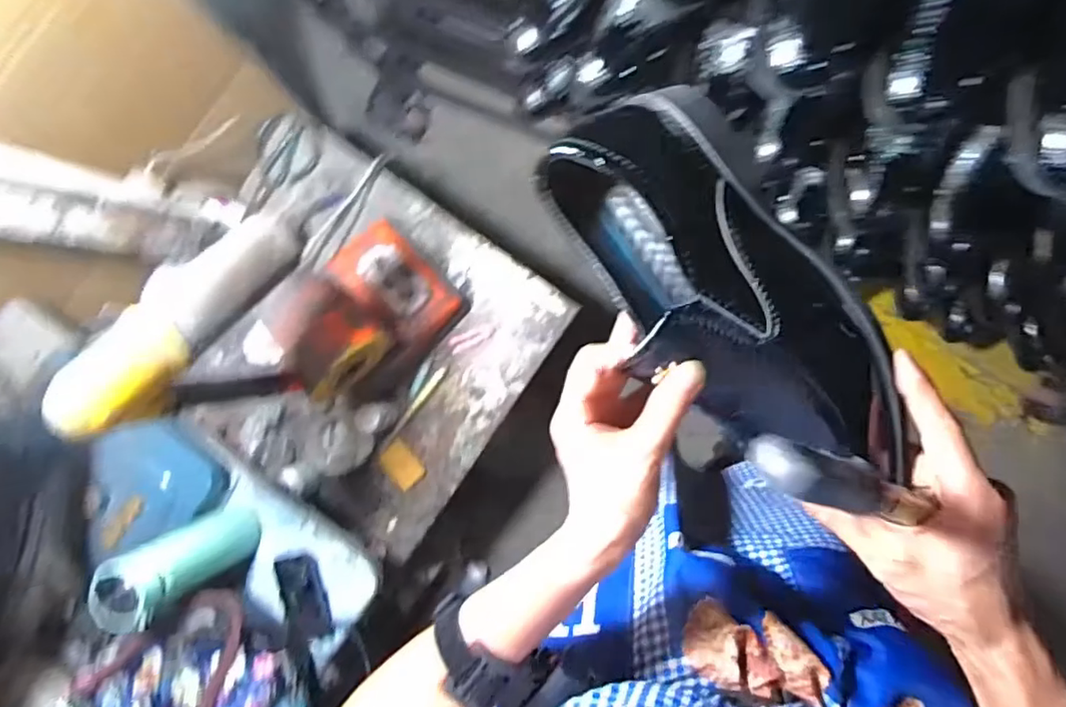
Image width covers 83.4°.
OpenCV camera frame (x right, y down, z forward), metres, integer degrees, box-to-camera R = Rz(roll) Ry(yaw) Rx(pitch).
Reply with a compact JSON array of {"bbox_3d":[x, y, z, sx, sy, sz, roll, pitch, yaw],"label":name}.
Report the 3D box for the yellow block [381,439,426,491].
[{"bbox_3d":[-0.212,0.180,0.970,0.051,0.013,0.072,-38,88,7],"label":"yellow block"}]

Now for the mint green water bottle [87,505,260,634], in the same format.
[{"bbox_3d":[-0.409,0.244,0.708,0.075,0.196,0.074,0,93,7],"label":"mint green water bottle"}]

